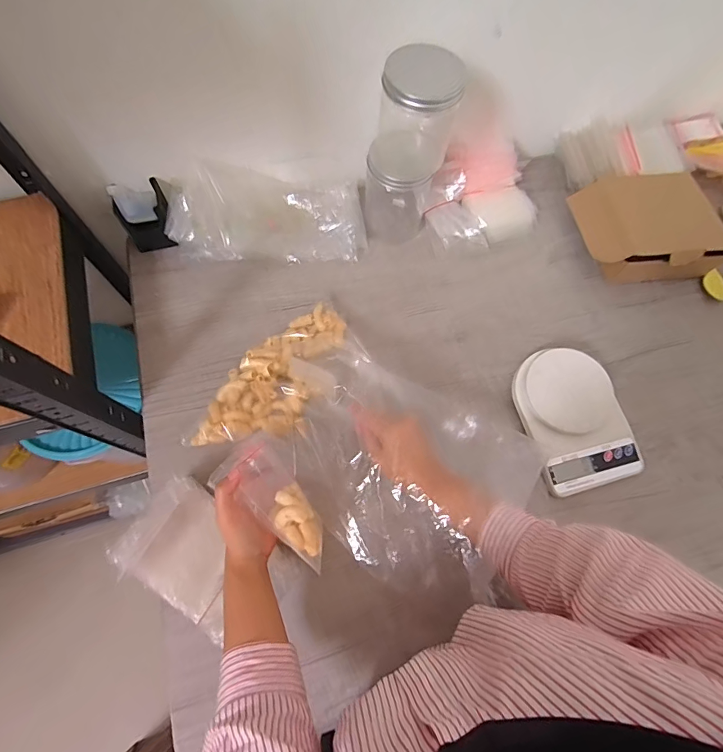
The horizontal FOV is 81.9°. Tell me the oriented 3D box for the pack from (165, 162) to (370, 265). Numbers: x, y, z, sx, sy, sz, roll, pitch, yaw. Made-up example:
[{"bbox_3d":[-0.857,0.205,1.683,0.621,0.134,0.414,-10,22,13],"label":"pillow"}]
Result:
[{"bbox_3d":[-0.131,-0.242,0.610,0.271,0.075,0.129,-2,70,-3],"label":"pack"}]

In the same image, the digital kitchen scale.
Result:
[{"bbox_3d":[0.277,0.053,0.543,0.132,0.038,0.180,-14,71,-8],"label":"digital kitchen scale"}]

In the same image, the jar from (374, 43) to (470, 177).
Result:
[{"bbox_3d":[0.064,-0.299,0.498,0.084,0.144,0.072,16,70,3],"label":"jar"}]

